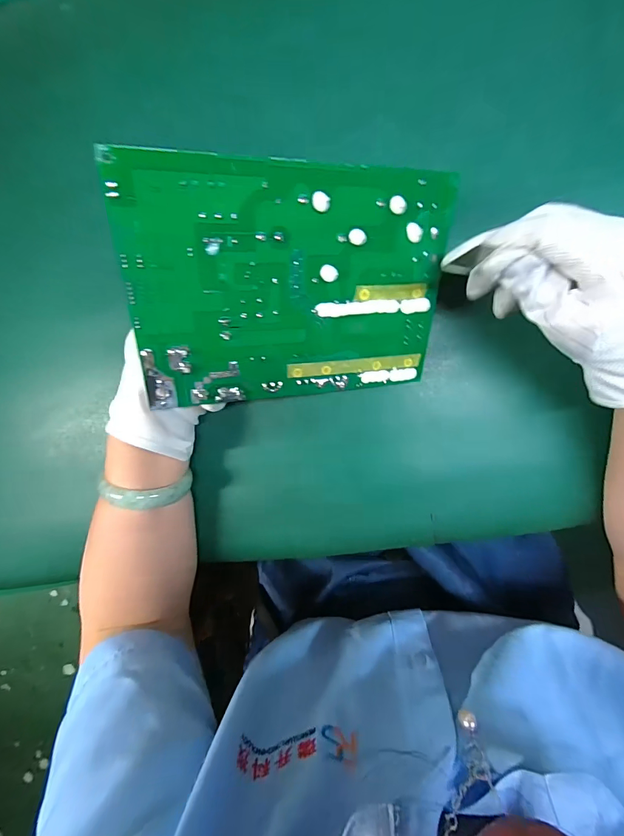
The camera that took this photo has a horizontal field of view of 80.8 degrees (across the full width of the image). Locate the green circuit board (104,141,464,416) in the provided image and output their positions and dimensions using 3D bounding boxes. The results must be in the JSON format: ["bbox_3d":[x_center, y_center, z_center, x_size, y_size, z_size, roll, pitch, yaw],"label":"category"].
[{"bbox_3d":[-0.007,-0.077,0.229,0.194,0.004,0.135,-7,120,-16],"label":"green circuit board"}]

